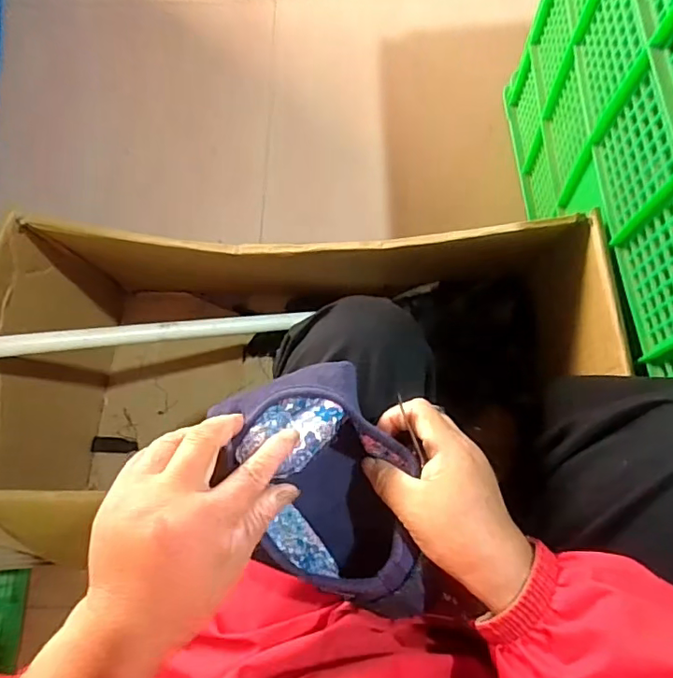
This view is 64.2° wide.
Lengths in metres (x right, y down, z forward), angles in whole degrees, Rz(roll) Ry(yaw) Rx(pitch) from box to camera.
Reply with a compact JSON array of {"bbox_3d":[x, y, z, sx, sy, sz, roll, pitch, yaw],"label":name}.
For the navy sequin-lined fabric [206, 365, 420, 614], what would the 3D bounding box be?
[{"bbox_3d":[-0.008,0.110,0.369,0.120,0.078,0.172,-24,73,-5],"label":"navy sequin-lined fabric"}]

